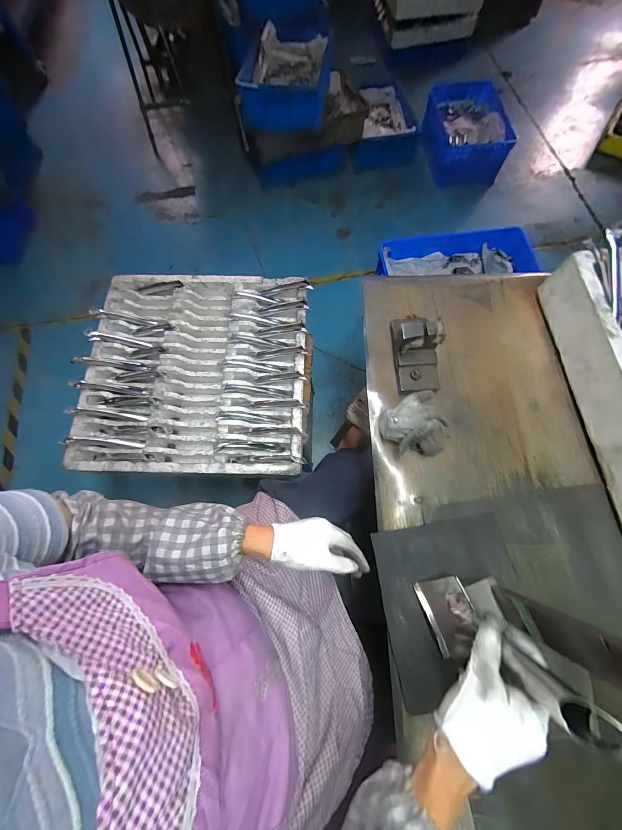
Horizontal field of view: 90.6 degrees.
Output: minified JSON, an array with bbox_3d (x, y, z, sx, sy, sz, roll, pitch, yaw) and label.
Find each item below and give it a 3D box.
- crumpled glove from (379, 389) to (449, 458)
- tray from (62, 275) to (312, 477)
[{"bbox_3d":[0.154,0.015,0.458,0.095,0.059,0.085,-2,72,0],"label":"crumpled glove"},{"bbox_3d":[-0.288,-0.126,0.786,0.562,0.074,0.540,1,72,1],"label":"tray"}]

